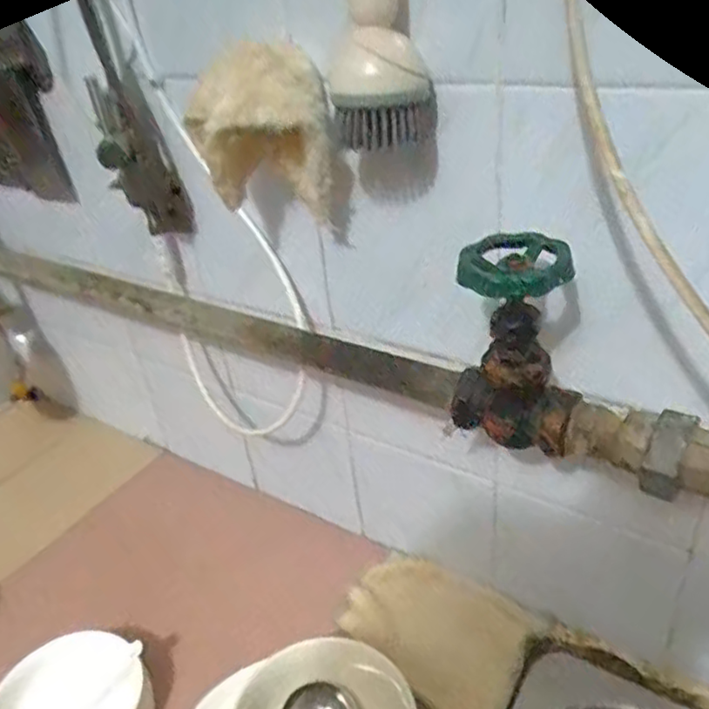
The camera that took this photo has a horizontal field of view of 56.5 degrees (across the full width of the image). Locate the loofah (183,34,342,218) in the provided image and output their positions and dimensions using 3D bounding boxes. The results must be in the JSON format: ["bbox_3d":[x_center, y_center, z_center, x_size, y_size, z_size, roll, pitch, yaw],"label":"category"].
[{"bbox_3d":[-0.057,-0.139,0.428,0.086,0.106,0.061,-10,33,-6],"label":"loofah"}]

